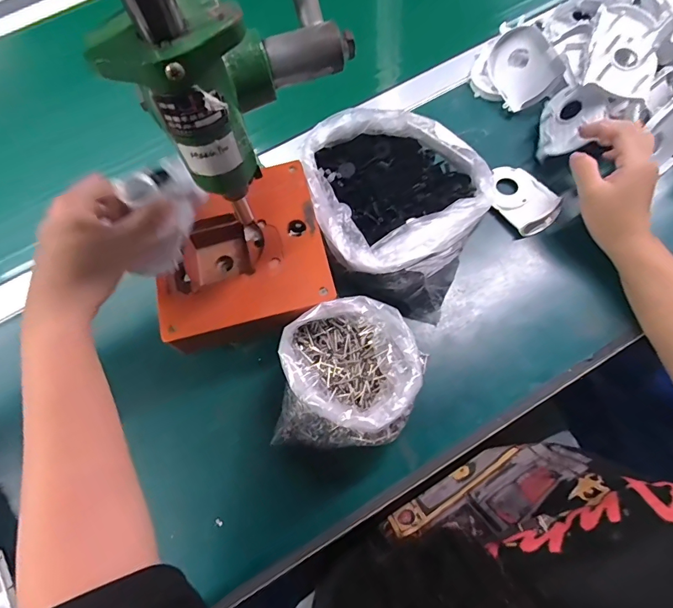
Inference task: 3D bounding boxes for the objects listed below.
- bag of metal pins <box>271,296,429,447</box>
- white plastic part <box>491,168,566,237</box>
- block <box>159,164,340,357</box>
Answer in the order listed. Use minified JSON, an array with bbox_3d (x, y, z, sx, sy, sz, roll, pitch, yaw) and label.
[{"bbox_3d":[0.010,0.059,0.358,0.118,0.079,0.117,2,69,4],"label":"bag of metal pins"},{"bbox_3d":[0.199,-0.115,0.456,0.057,0.020,0.083,-37,72,-11],"label":"white plastic part"},{"bbox_3d":[-0.086,-0.039,0.399,0.157,0.052,0.150,-18,69,-4],"label":"block"}]

